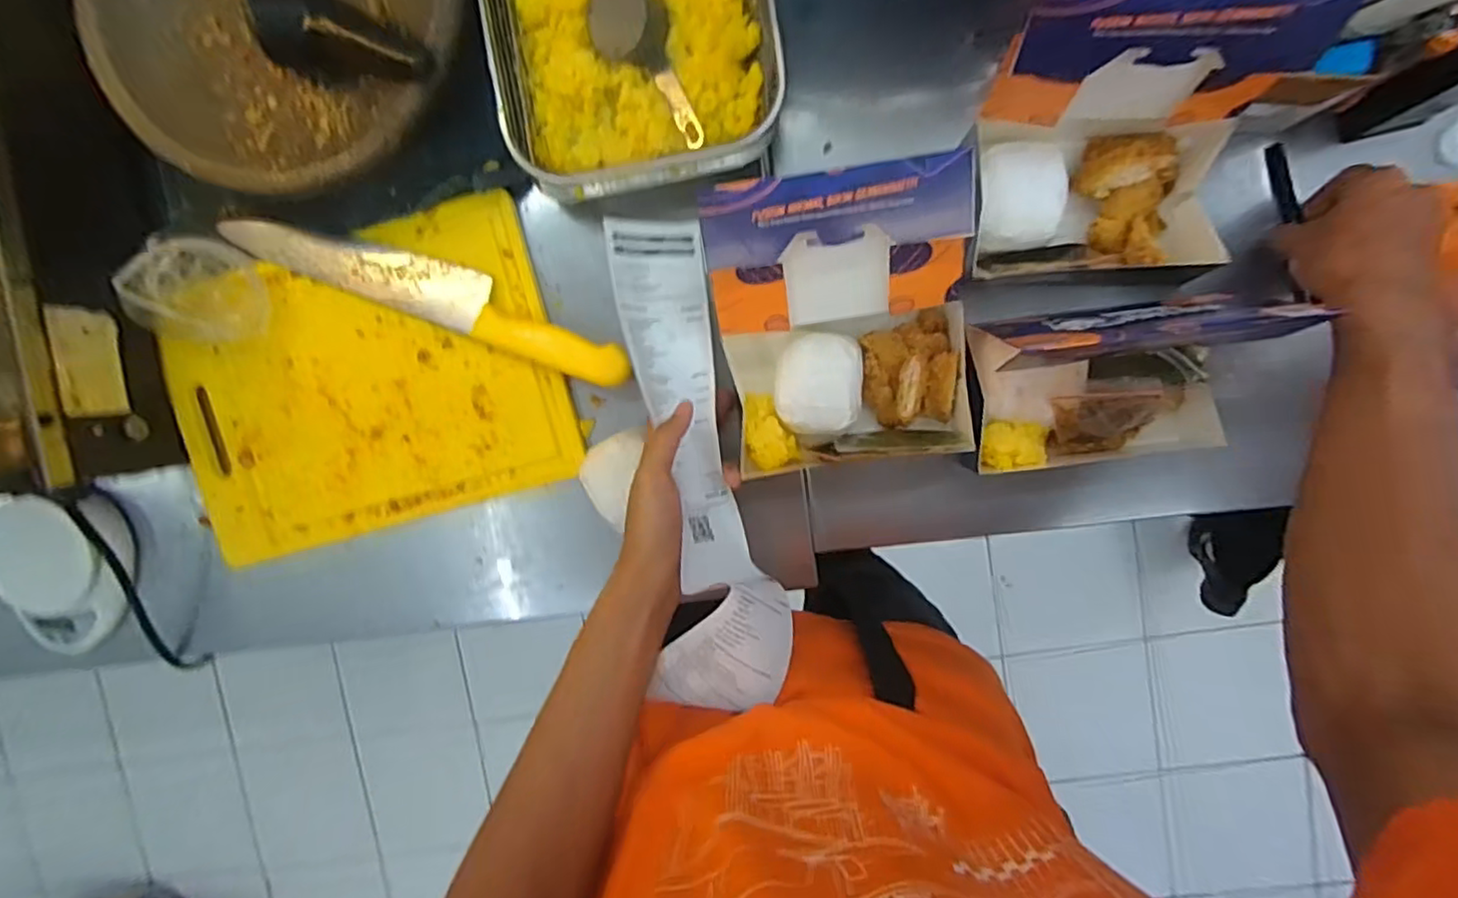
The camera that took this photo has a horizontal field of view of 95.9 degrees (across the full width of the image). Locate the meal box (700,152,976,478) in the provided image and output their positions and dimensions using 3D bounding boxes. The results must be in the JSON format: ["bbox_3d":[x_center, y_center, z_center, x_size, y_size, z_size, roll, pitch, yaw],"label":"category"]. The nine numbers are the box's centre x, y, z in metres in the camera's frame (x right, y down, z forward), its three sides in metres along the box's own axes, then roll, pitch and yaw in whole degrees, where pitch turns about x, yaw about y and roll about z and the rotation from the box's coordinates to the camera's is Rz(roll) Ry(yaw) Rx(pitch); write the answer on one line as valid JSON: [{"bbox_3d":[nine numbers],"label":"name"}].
[{"bbox_3d":[0.092,-0.085,0.486,0.169,0.120,0.202,-8,96,4],"label":"meal box"}]

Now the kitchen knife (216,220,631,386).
[{"bbox_3d":[-0.247,-0.132,0.552,0.356,0.016,0.051,20,97,1],"label":"kitchen knife"}]

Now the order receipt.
[{"bbox_3d":[-0.033,-0.002,0.481,0.089,0.074,0.364,-13,75,5],"label":"order receipt"}]

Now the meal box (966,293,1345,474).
[{"bbox_3d":[0.275,-0.038,0.462,0.183,0.166,0.115,-7,96,4],"label":"meal box"}]

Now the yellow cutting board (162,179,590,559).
[{"bbox_3d":[-0.313,-0.054,0.572,0.343,0.023,0.242,-15,95,5],"label":"yellow cutting board"}]

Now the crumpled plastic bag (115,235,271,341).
[{"bbox_3d":[-0.441,-0.131,0.538,0.097,0.055,0.084,9,97,2],"label":"crumpled plastic bag"}]

